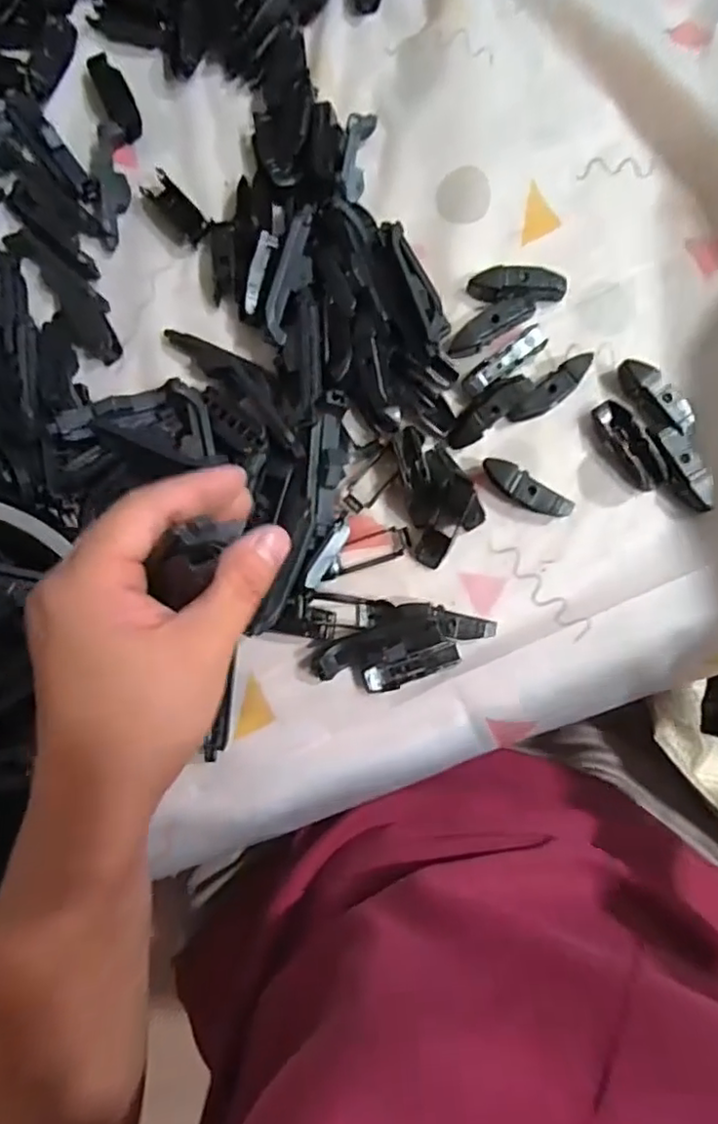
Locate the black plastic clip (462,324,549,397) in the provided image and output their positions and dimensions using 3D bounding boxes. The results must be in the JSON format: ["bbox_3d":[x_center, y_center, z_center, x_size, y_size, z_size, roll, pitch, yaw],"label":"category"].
[{"bbox_3d":[0.083,-0.113,0.343,0.054,0.010,0.016,-41,85,0],"label":"black plastic clip"}]

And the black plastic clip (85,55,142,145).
[{"bbox_3d":[-0.148,-0.283,0.373,0.018,0.010,0.049,-25,103,2],"label":"black plastic clip"}]

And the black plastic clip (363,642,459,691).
[{"bbox_3d":[0.028,0.056,0.327,0.052,0.014,0.015,-21,85,2],"label":"black plastic clip"}]

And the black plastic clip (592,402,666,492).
[{"bbox_3d":[0.148,-0.064,0.334,0.018,0.011,0.053,-31,85,1],"label":"black plastic clip"}]

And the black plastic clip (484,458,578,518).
[{"bbox_3d":[0.090,-0.038,0.335,0.052,0.015,0.017,33,89,5],"label":"black plastic clip"}]

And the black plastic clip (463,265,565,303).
[{"bbox_3d":[0.088,-0.155,0.343,0.052,0.015,0.016,-2,86,4],"label":"black plastic clip"}]

